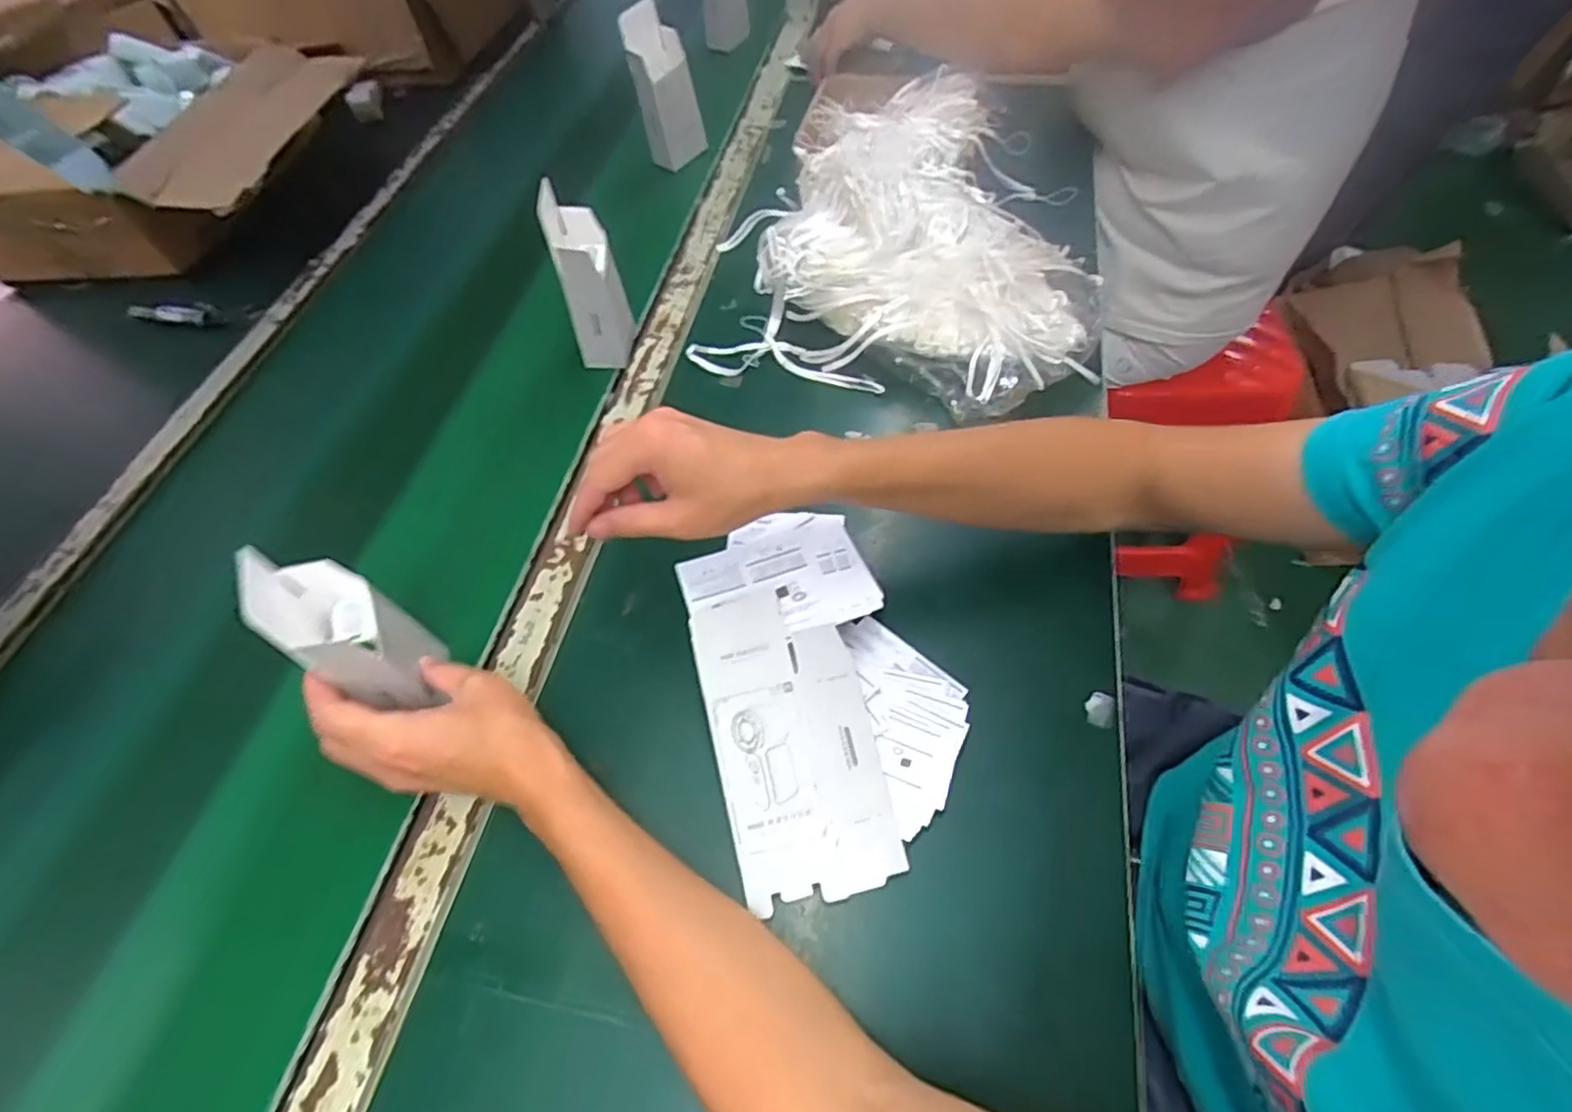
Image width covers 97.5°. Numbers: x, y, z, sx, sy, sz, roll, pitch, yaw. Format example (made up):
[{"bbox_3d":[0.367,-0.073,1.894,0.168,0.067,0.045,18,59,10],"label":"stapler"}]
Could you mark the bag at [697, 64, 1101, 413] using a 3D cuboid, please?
[{"bbox_3d":[0.138,-0.342,0.685,0.371,0.131,0.422,17,58,13],"label":"bag"}]

